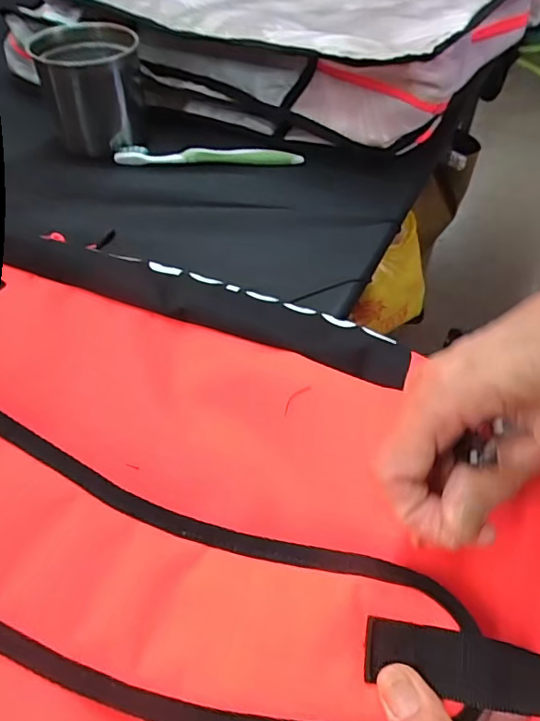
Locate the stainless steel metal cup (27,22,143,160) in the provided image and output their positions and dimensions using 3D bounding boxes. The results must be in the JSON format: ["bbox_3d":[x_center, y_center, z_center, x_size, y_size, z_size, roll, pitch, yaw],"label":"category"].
[{"bbox_3d":[-0.177,-0.271,0.520,0.099,0.099,0.091,-12,51,-12],"label":"stainless steel metal cup"}]

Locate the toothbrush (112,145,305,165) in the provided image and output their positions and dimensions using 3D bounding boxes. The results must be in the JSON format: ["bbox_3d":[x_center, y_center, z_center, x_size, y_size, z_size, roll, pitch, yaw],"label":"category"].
[{"bbox_3d":[-0.061,-0.207,0.522,0.185,0.015,0.013,0,50,-2],"label":"toothbrush"}]

